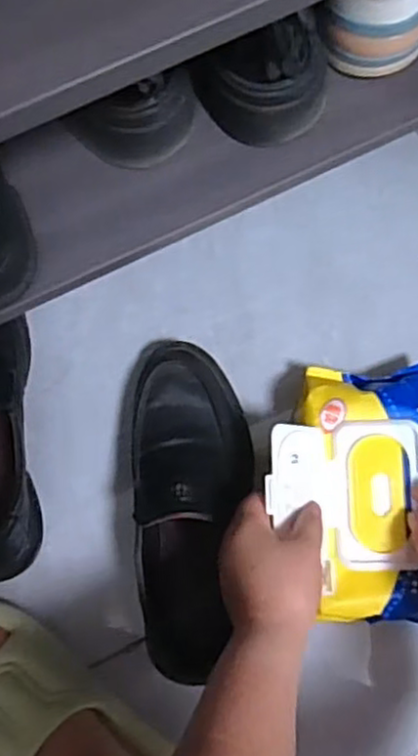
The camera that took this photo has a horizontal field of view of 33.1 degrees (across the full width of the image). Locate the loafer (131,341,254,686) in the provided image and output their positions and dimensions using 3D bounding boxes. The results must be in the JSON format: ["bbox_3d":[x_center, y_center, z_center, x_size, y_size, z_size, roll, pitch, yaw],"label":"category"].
[{"bbox_3d":[-0.011,0.103,0.569,0.094,0.086,0.267,-3,79,-1],"label":"loafer"}]

